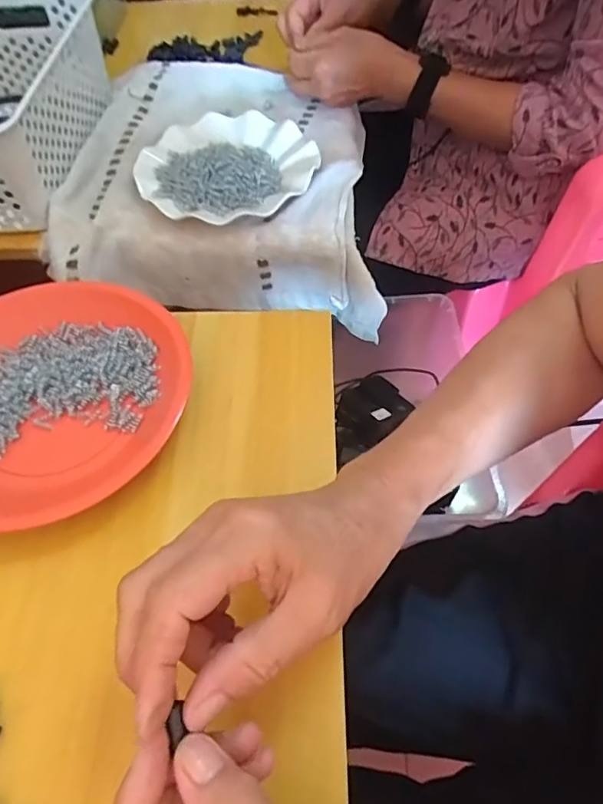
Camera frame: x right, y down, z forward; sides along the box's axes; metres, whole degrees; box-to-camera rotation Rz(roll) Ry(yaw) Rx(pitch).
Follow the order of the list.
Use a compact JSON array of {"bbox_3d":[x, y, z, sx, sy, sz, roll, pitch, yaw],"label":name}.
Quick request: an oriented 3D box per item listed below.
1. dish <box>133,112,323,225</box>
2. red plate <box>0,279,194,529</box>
[{"bbox_3d":[-0.079,-0.255,0.554,0.183,0.020,0.180,-1,57,2],"label":"dish"},{"bbox_3d":[-0.183,-0.008,0.365,0.184,0.026,0.192,-1,57,2],"label":"red plate"}]

